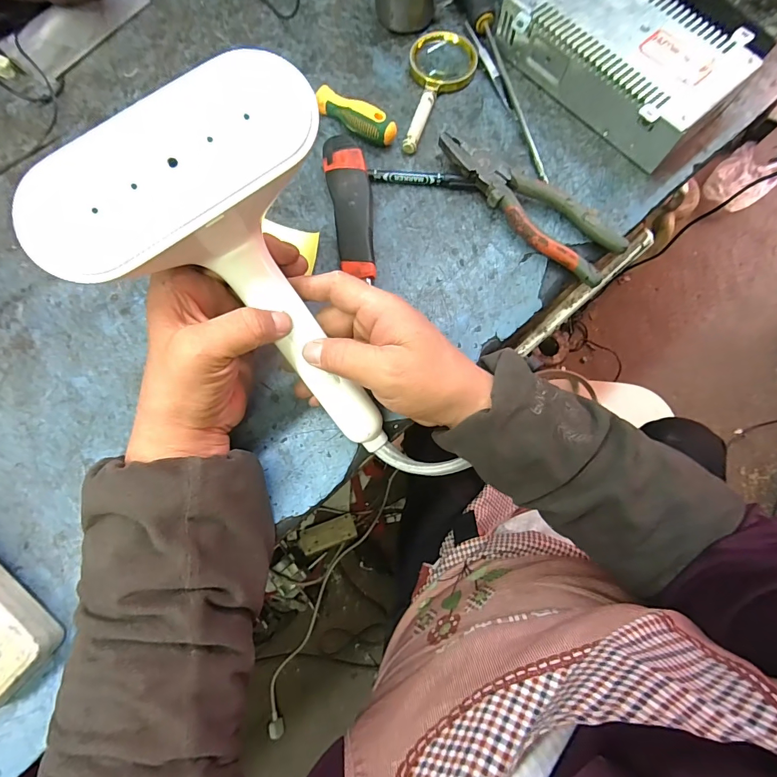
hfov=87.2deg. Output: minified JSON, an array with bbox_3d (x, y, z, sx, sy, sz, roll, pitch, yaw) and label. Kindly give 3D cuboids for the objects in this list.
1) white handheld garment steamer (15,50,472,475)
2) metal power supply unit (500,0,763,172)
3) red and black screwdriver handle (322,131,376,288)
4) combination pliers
[{"bbox_3d":[-0.061,-0.030,0.283,0.157,0.056,0.304,-36,123,-8],"label":"white handheld garment steamer"},{"bbox_3d":[0.226,-0.326,0.396,0.133,0.051,0.209,-41,80,-8],"label":"metal power supply unit"},{"bbox_3d":[-0.033,-0.164,0.374,0.037,0.027,0.141,-10,77,-2],"label":"red and black screwdriver handle"},{"bbox_3d":[0.121,-0.166,0.372,0.187,0.025,0.052,37,80,8],"label":"combination pliers"}]

